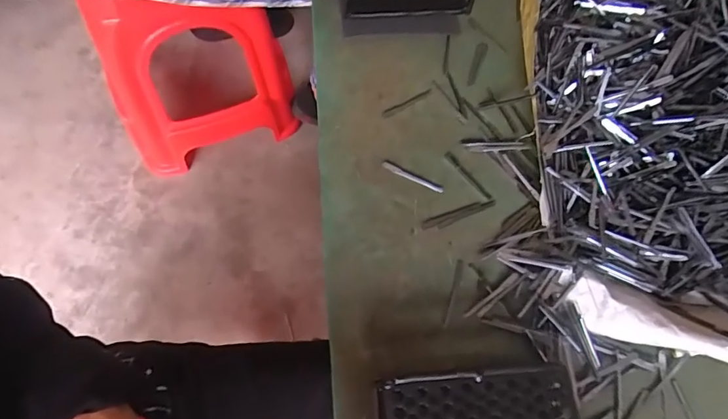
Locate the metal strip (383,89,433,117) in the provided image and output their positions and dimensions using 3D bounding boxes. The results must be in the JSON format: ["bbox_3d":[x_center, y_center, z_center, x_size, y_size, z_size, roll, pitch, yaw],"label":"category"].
[{"bbox_3d":[0.052,-0.124,0.550,0.069,0.004,0.009,-28,68,-16],"label":"metal strip"}]

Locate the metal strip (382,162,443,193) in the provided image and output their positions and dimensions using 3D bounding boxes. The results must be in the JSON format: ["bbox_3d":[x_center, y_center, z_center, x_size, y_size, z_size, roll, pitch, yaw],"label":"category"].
[{"bbox_3d":[0.051,-0.034,0.495,0.068,0.006,0.007,24,64,9],"label":"metal strip"}]

